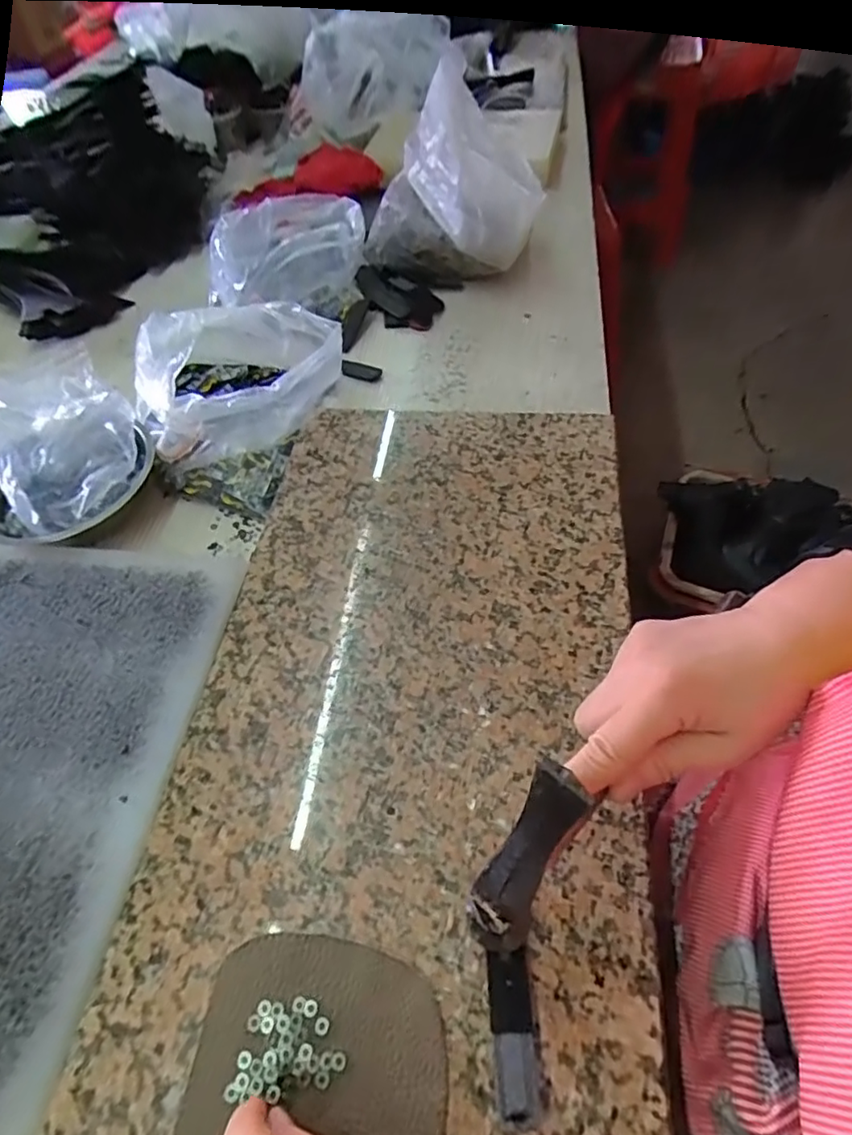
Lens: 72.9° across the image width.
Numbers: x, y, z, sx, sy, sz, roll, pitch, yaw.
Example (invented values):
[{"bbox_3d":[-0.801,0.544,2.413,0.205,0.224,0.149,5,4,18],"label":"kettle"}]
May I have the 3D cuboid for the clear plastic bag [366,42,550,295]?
[{"bbox_3d":[0.033,-0.452,0.697,0.219,0.174,0.128,17,59,15],"label":"clear plastic bag"}]

